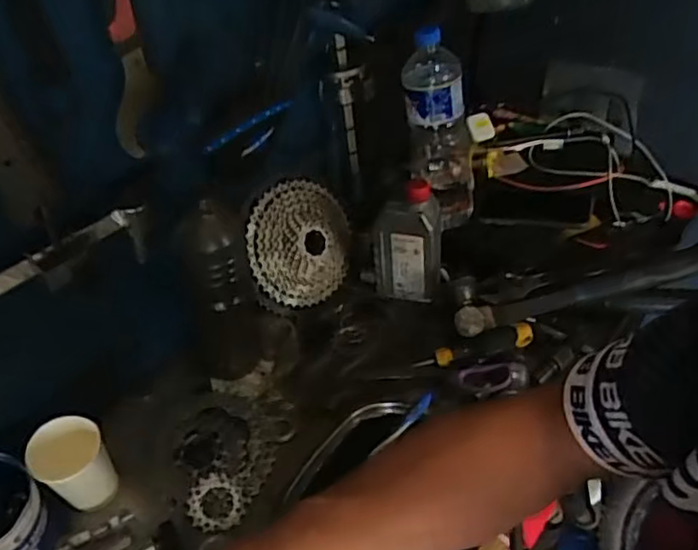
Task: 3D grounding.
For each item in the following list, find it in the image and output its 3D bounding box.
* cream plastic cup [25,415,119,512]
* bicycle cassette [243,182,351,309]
[{"bbox_3d":[-0.281,0.197,0.652,0.065,0.090,0.064,-2,43,2],"label":"cream plastic cup"},{"bbox_3d":[-0.056,-0.043,0.842,0.163,0.162,0.032,-20,13,-35],"label":"bicycle cassette"}]

